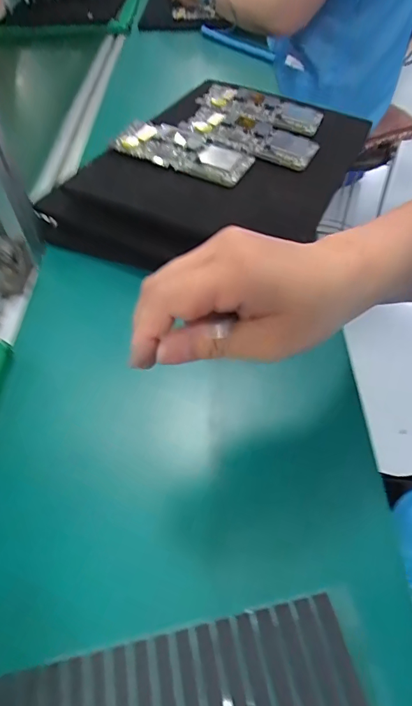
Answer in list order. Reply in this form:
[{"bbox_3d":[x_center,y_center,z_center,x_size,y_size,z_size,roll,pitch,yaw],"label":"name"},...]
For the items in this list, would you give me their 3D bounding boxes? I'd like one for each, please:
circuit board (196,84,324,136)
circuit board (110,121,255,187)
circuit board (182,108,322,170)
[{"bbox_3d":[0.071,-0.318,0.555,0.153,0.015,0.080,17,56,15],"label":"circuit board"},{"bbox_3d":[-0.025,-0.224,0.472,0.148,0.015,0.068,20,57,17],"label":"circuit board"},{"bbox_3d":[0.055,-0.260,0.509,0.152,0.013,0.080,19,57,16],"label":"circuit board"}]

